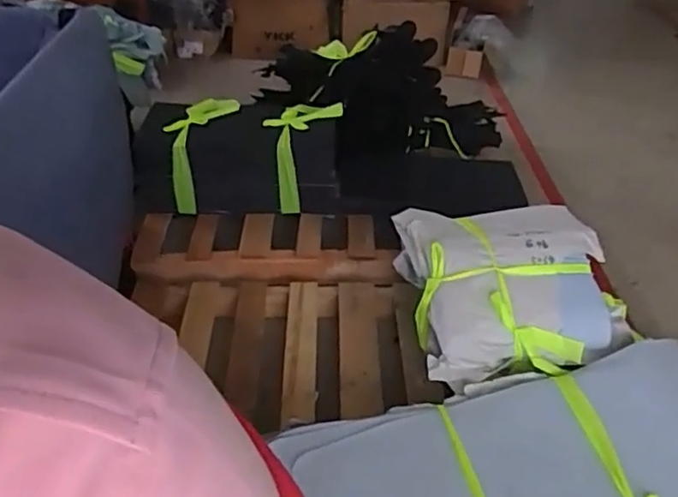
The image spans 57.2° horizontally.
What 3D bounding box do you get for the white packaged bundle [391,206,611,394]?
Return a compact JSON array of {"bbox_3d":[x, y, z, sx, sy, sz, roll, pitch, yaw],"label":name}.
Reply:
[{"bbox_3d":[0.369,0.075,1.401,0.415,0.168,0.413,-5,38,-8],"label":"white packaged bundle"}]

